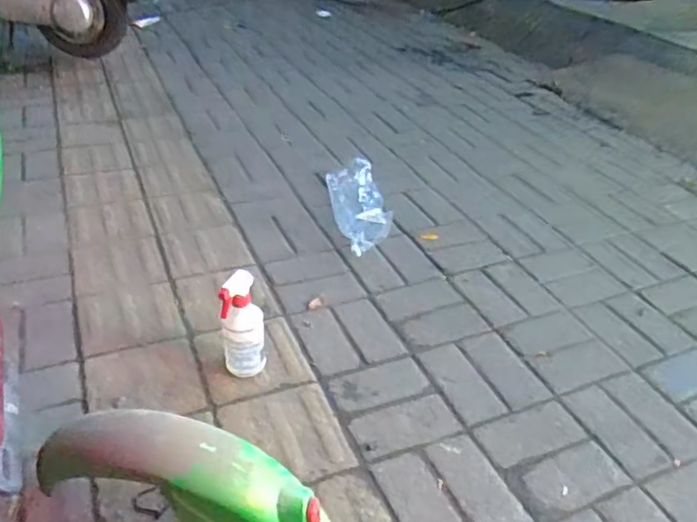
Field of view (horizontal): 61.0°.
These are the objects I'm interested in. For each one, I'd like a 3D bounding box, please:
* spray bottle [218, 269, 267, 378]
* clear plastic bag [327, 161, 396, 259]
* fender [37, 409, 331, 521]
[{"bbox_3d":[-0.186,0.123,1.044,0.074,0.213,0.070,-2,35,-12],"label":"spray bottle"},{"bbox_3d":[0.026,-0.161,1.599,0.137,0.058,0.426,-1,35,-9],"label":"clear plastic bag"},{"bbox_3d":[-0.197,0.293,0.774,0.396,0.172,0.102,25,37,-2],"label":"fender"}]

